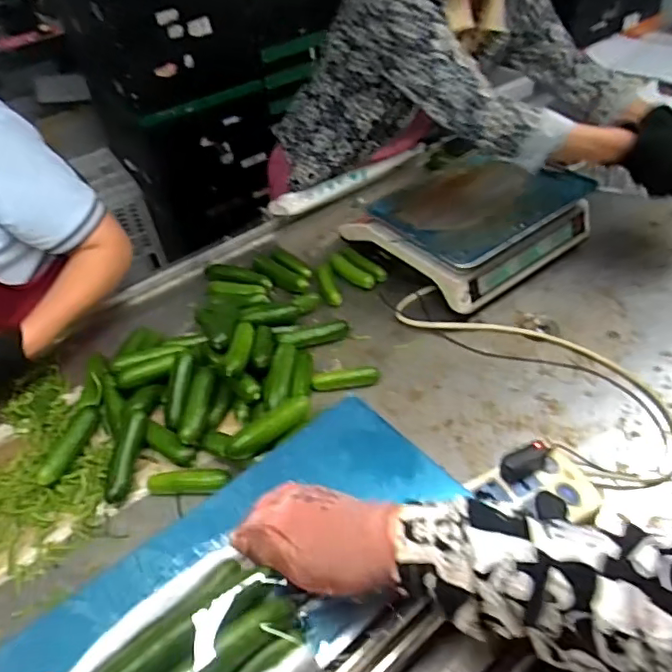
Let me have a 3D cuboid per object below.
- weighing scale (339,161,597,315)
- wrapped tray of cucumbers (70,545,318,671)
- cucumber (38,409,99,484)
[{"bbox_3d":[0.239,-0.200,1.023,0.347,0.112,0.291,-29,48,-24],"label":"weighing scale"},{"bbox_3d":[-0.105,0.220,0.384,0.153,0.047,0.123,-30,49,-25],"label":"wrapped tray of cucumbers"},{"bbox_3d":[-0.353,0.147,0.760,0.028,0.024,0.122,3,43,8],"label":"cucumber"}]

